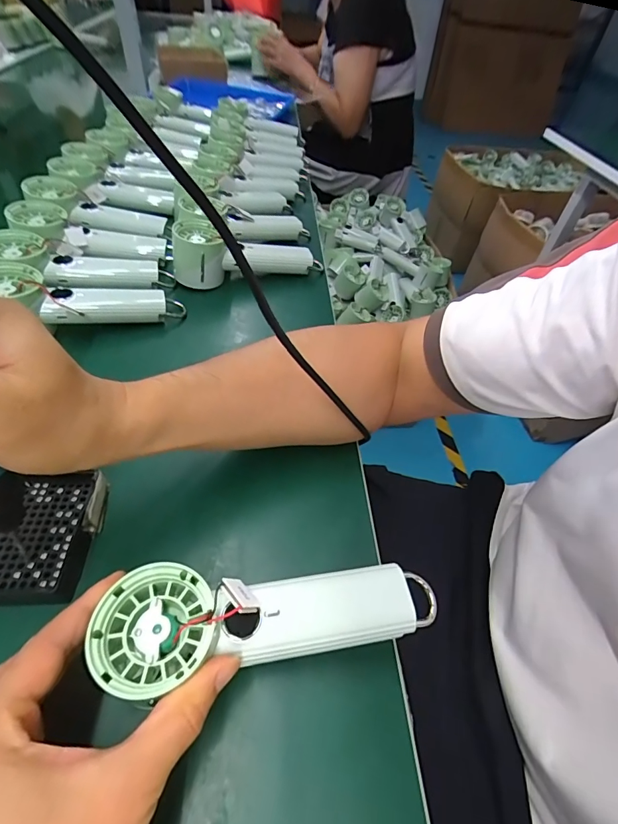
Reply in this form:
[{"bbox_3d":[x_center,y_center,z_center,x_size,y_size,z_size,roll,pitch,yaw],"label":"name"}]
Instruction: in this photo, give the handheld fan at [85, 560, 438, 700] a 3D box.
[{"bbox_3d":[-0.017,0.112,0.222,0.186,0.028,0.056,1,49,-12],"label":"handheld fan"}]

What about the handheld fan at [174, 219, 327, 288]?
[{"bbox_3d":[-0.077,-0.208,0.511,0.193,0.057,0.063,-17,52,-18],"label":"handheld fan"}]

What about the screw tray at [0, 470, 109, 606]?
[{"bbox_3d":[-0.222,0.084,0.272,0.143,0.016,0.090,0,49,-5],"label":"screw tray"}]

